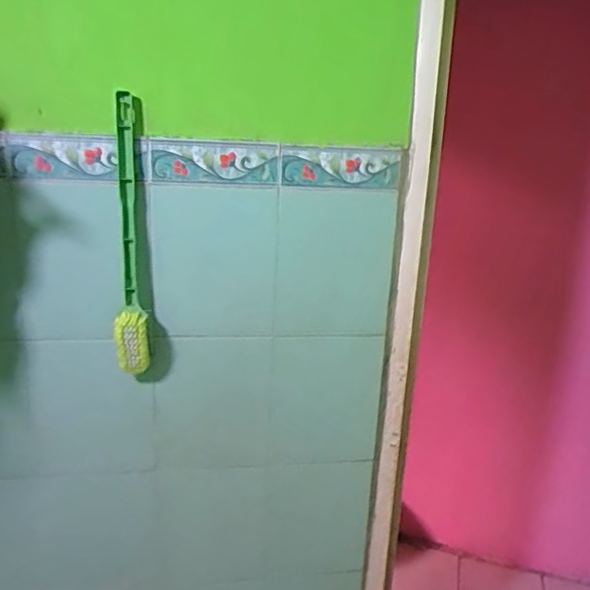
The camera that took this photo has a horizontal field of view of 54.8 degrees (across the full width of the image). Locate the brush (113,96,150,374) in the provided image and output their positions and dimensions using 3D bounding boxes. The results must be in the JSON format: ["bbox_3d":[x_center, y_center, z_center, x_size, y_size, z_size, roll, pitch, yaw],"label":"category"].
[{"bbox_3d":[-0.262,-0.082,0.905,0.050,0.435,0.062,-2,17,-16],"label":"brush"}]

